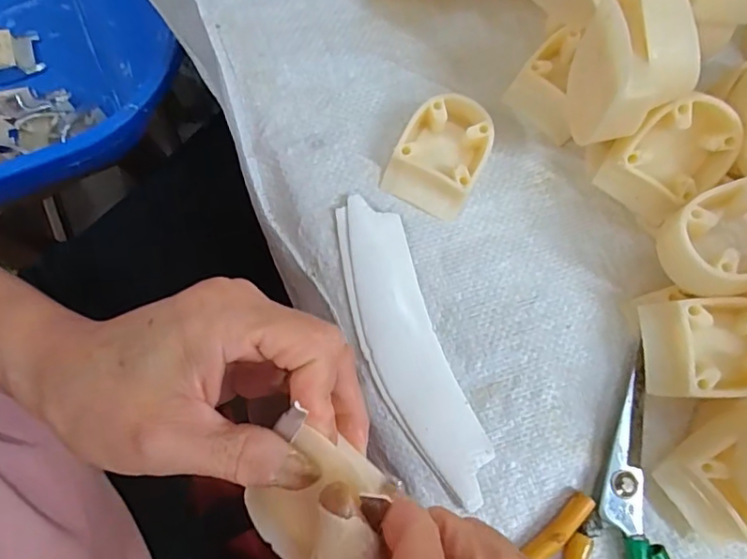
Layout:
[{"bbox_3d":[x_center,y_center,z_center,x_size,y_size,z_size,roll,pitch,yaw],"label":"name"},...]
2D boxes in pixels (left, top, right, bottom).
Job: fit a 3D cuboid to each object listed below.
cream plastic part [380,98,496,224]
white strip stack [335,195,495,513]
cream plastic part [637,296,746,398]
[{"bbox_3d":[0.038,-0.068,0.287,0.044,0.023,0.062,30,77,5],"label":"cream plastic part"},{"bbox_3d":[0.016,0.033,0.268,0.039,0.011,0.157,-19,78,-7],"label":"white strip stack"},{"bbox_3d":[0.163,0.033,0.258,0.061,0.026,0.044,-4,80,11],"label":"cream plastic part"}]

